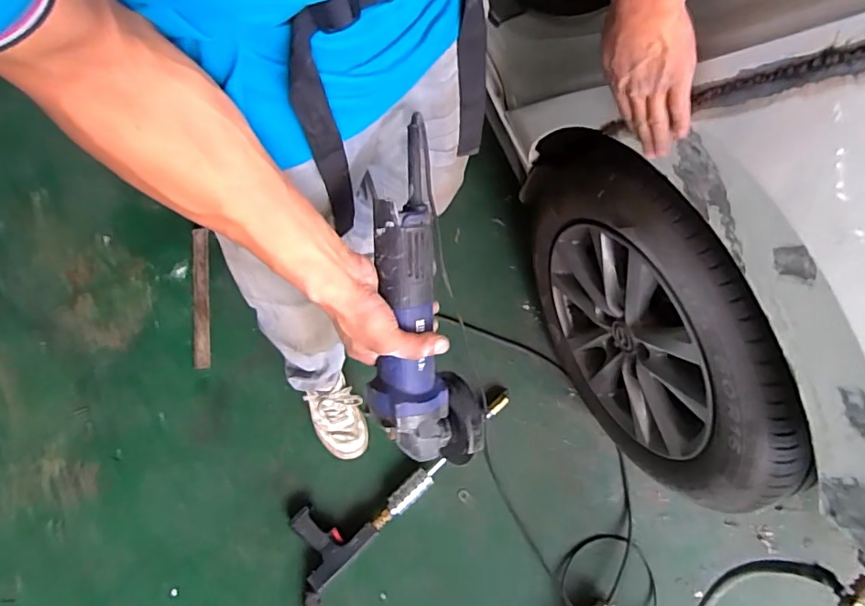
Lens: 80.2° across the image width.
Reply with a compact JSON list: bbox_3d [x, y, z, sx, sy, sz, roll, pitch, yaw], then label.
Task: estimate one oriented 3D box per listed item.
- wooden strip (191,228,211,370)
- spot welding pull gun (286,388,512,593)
[{"bbox_3d":[-0.539,-0.013,1.193,0.038,0.018,0.322,-4,77,-3],"label":"wooden strip"},{"bbox_3d":[-0.064,0.366,1.116,0.550,0.057,0.145,-38,81,-10],"label":"spot welding pull gun"}]

